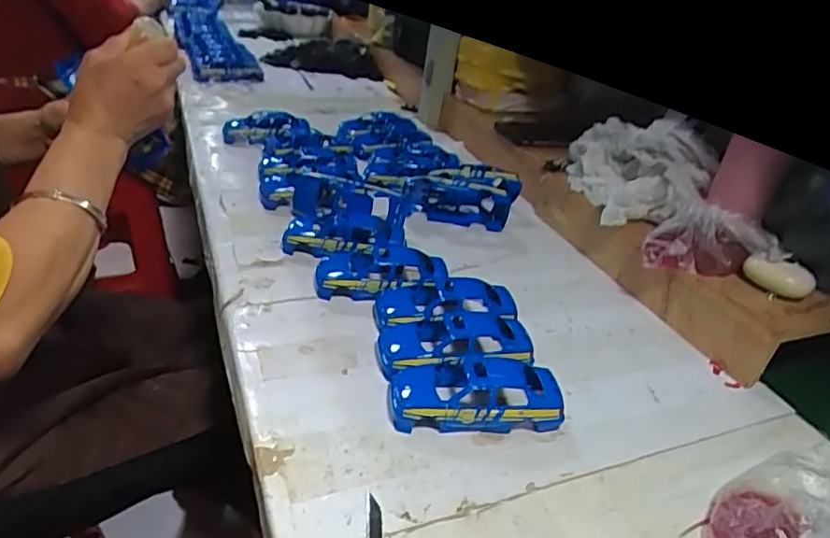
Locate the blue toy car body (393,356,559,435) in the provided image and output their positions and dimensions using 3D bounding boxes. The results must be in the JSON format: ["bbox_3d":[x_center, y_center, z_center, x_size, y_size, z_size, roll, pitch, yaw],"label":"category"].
[{"bbox_3d":[0.046,0.096,0.438,0.125,0.034,0.052,3,31,-5],"label":"blue toy car body"}]

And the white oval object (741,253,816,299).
[{"bbox_3d":[0.337,0.006,0.536,0.059,0.028,0.020,21,34,22],"label":"white oval object"}]

